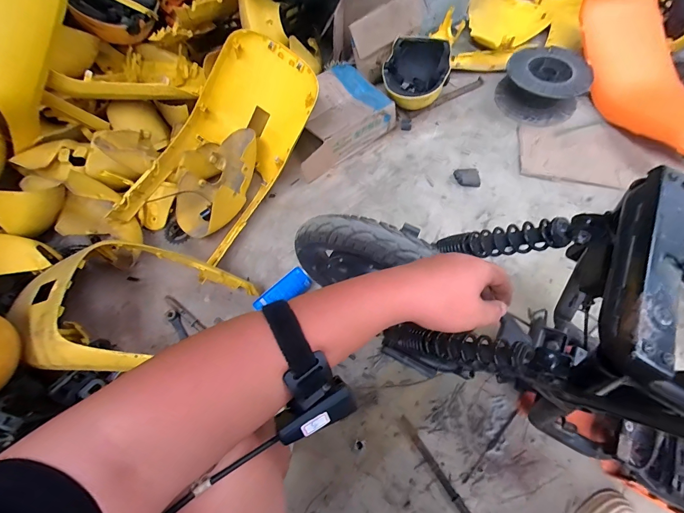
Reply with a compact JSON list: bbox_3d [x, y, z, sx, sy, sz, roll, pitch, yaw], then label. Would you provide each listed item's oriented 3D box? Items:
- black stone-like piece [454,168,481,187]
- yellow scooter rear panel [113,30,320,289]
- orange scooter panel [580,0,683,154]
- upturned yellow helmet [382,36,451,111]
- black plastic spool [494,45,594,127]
[{"bbox_3d":[0.385,-0.241,1.005,0.077,0.022,0.055,3,65,3],"label":"black stone-like piece"},{"bbox_3d":[-0.323,-0.291,0.897,0.314,0.250,0.606,25,68,12],"label":"yellow scooter rear panel"},{"bbox_3d":[0.998,-0.603,1.070,0.319,0.149,0.704,-1,65,1],"label":"orange scooter panel"},{"bbox_3d":[0.246,-0.603,1.100,0.209,0.139,0.191,15,67,8],"label":"upturned yellow helmet"},{"bbox_3d":[0.667,-0.571,1.092,0.251,0.114,0.244,-1,65,1],"label":"black plastic spool"}]

